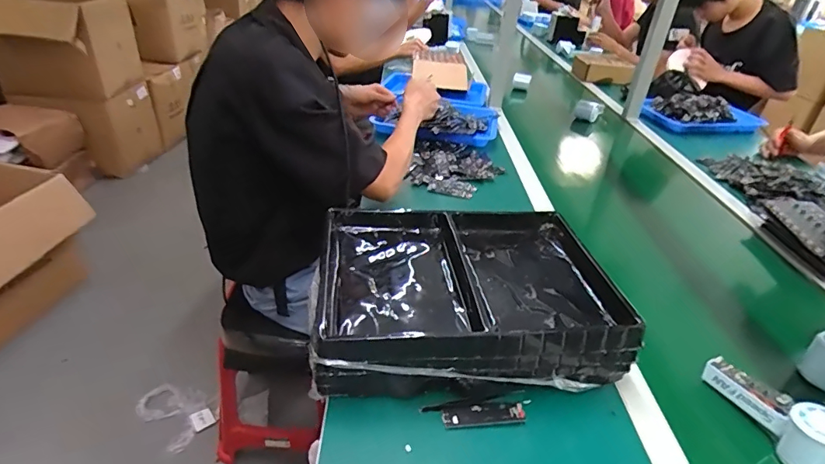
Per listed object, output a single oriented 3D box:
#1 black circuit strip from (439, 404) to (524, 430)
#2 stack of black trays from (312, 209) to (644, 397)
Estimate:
[{"bbox_3d":[0.079,0.204,0.530,0.092,0.006,0.023,-1,32,-9],"label":"black circuit strip"},{"bbox_3d":[0.068,0.073,0.655,0.385,0.081,0.305,-1,32,-9],"label":"stack of black trays"}]

